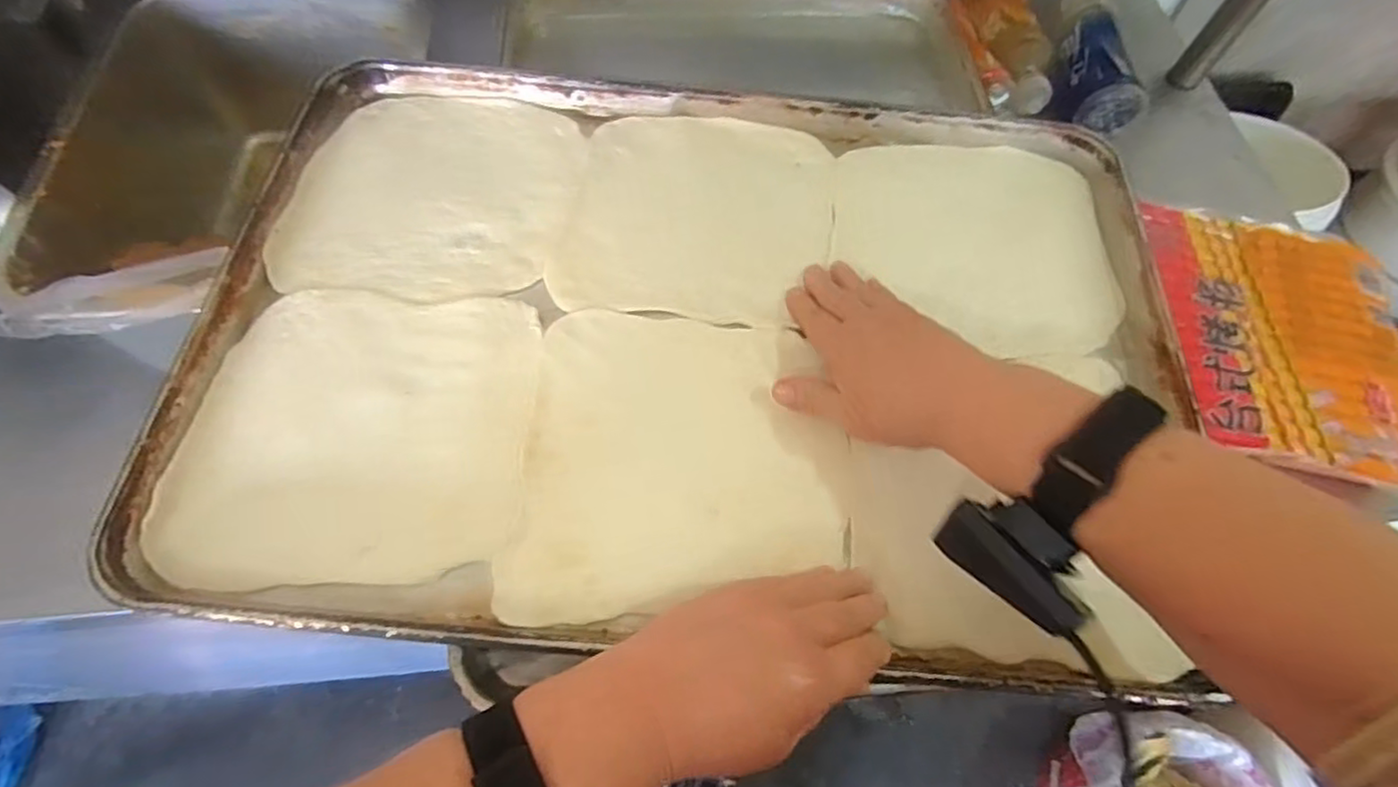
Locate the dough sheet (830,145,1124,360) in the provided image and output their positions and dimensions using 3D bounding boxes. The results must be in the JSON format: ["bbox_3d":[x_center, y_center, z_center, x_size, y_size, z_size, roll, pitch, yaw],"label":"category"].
[{"bbox_3d":[0.197,-0.111,0.475,0.198,0.013,0.171,9,63,2],"label":"dough sheet"}]

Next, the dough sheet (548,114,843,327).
[{"bbox_3d":[0.001,-0.129,0.472,0.186,0.006,0.177,5,63,0],"label":"dough sheet"}]

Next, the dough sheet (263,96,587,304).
[{"bbox_3d":[-0.185,-0.147,0.473,0.185,0.011,0.187,7,63,1],"label":"dough sheet"}]

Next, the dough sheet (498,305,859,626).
[{"bbox_3d":[-0.009,0.040,0.391,0.189,0.009,0.187,6,63,0],"label":"dough sheet"}]

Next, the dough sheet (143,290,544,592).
[{"bbox_3d":[-0.199,0.019,0.390,0.192,0.005,0.181,2,63,-2],"label":"dough sheet"}]

